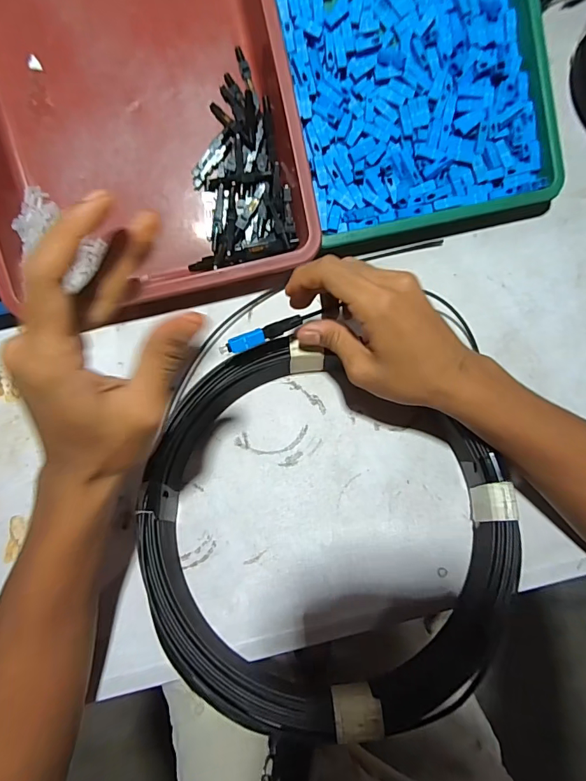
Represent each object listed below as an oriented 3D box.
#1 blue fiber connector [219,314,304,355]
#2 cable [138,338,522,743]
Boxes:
[{"bbox_3d":[-0.022,-0.039,0.305,0.062,0.005,0.011,-24,74,-13],"label":"blue fiber connector"},{"bbox_3d":[0.024,0.090,0.306,0.248,0.049,0.247,5,73,3],"label":"cable"}]

